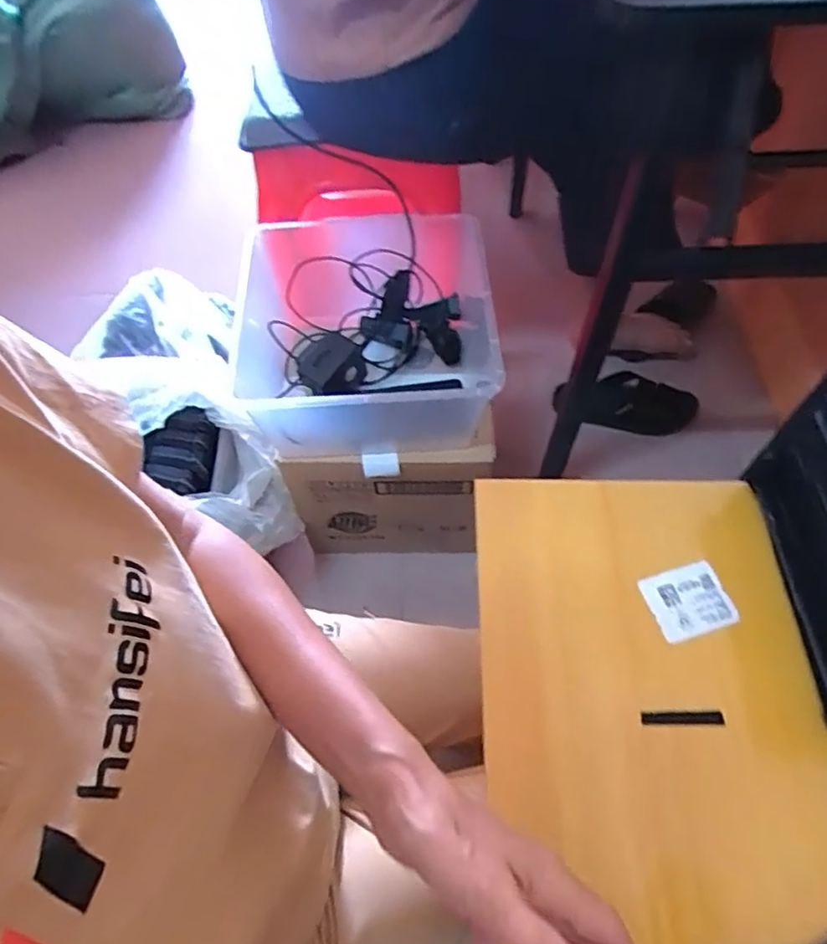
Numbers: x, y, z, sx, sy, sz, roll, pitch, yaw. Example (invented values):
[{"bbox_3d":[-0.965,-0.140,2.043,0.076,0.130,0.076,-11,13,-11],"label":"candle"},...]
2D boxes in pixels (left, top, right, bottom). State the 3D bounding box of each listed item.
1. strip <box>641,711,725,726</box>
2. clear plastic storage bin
[{"bbox_3d":[0.181,0.165,0.410,0.053,0.004,0.008,-1,59,3],"label":"strip"},{"bbox_3d":[-0.057,-0.170,0.793,0.324,0.153,0.316,-5,59,0],"label":"clear plastic storage bin"}]

